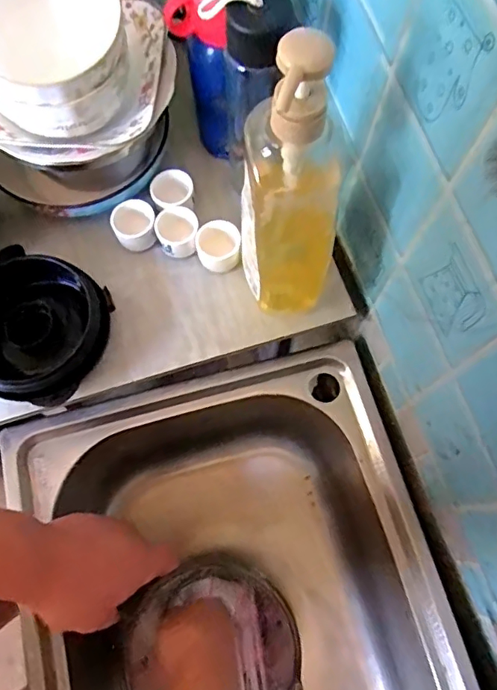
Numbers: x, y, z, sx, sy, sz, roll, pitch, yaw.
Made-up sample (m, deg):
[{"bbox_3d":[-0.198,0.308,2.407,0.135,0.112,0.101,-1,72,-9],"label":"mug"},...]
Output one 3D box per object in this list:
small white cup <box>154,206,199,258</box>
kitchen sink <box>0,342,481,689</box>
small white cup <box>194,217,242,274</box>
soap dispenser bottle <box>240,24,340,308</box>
[{"bbox_3d":[-0.071,-0.112,0.541,0.042,0.040,0.041,0,71,-1],"label":"small white cup"},{"bbox_3d":[0.012,0.342,0.546,0.376,0.200,0.597,-15,71,-6],"label":"kitchen sink"},{"bbox_3d":[-0.030,-0.096,0.532,0.043,0.036,0.042,0,71,-1],"label":"small white cup"},{"bbox_3d":[0.032,-0.107,0.398,0.073,0.250,0.061,5,71,1],"label":"soap dispenser bottle"}]

